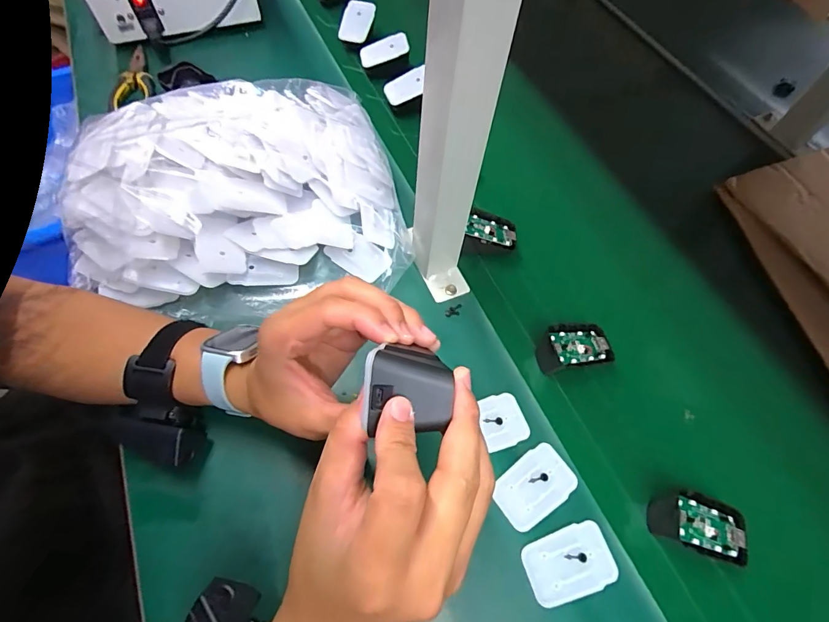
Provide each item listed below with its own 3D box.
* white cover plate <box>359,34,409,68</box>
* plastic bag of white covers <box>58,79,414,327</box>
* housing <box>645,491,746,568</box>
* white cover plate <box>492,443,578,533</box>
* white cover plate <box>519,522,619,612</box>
[{"bbox_3d":[-0.044,-0.371,0.604,0.077,0.026,0.008,-4,33,24],"label":"white cover plate"},{"bbox_3d":[-0.189,-0.135,0.448,0.335,0.081,0.281,-12,64,-9],"label":"plastic bag of white covers"},{"bbox_3d":[0.226,0.172,0.340,0.074,0.037,0.042,16,63,6],"label":"housing"},{"bbox_3d":[0.100,0.146,0.351,0.069,0.004,0.045,-33,70,-20],"label":"white cover plate"},{"bbox_3d":[0.120,0.194,0.325,0.069,0.004,0.044,-16,64,-11],"label":"white cover plate"}]

